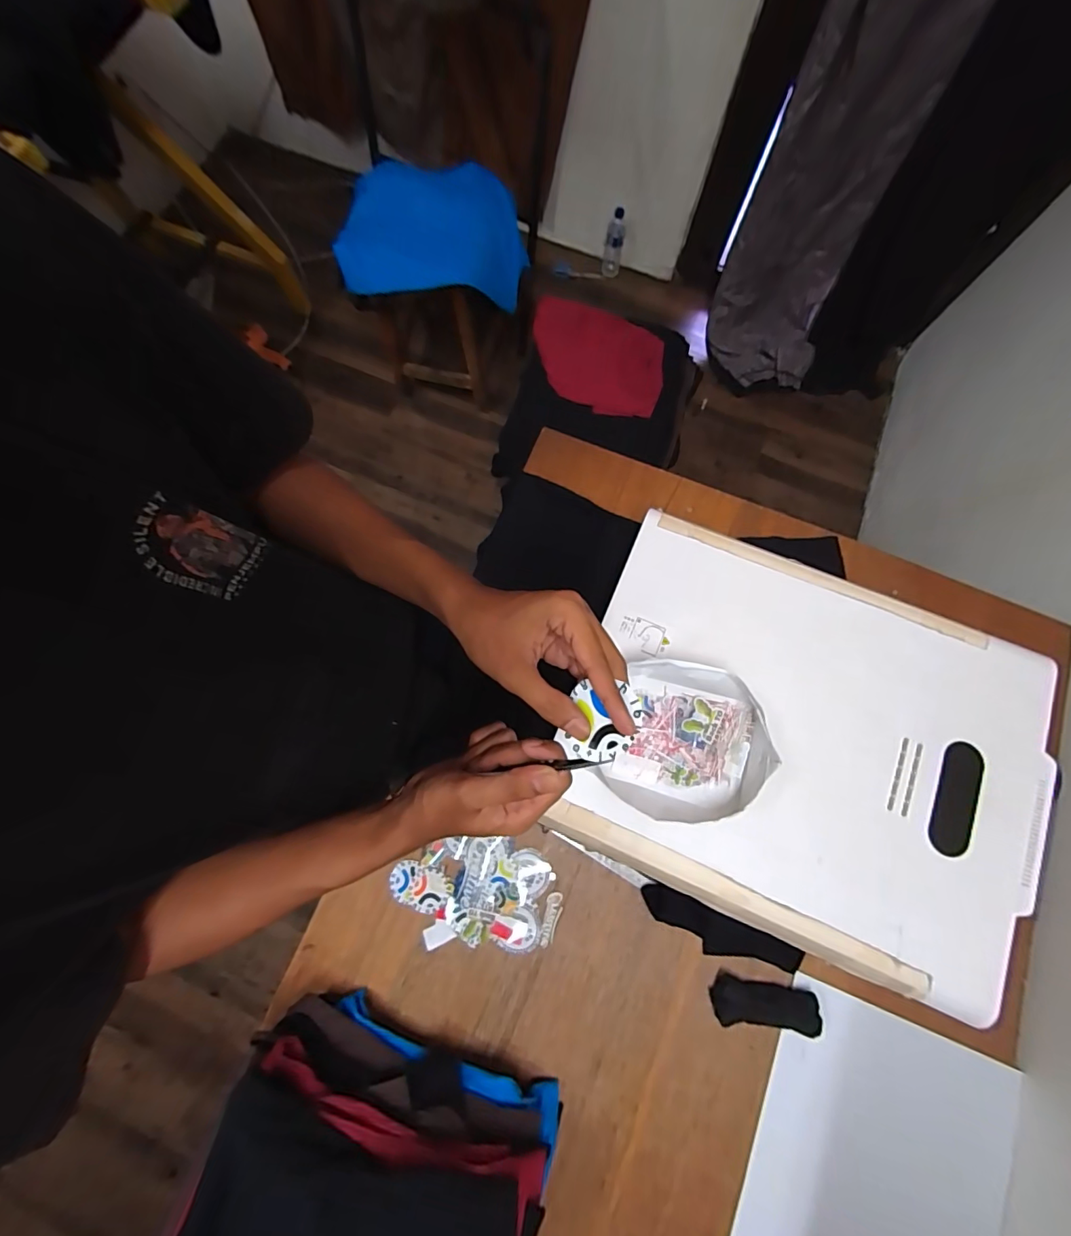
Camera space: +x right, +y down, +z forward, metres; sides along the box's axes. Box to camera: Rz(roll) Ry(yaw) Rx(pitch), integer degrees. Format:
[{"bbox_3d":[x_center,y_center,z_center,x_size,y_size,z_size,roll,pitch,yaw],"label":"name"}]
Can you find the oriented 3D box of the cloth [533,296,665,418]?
[{"bbox_3d":[0.136,-0.568,1.069,0.288,0.097,0.208,6,77,2],"label":"cloth"}]

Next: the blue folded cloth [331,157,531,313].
[{"bbox_3d":[-0.262,-1.004,1.273,0.461,0.120,0.356,0,77,1],"label":"blue folded cloth"}]

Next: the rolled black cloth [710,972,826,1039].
[{"bbox_3d":[0.289,0.489,0.613,0.129,0.026,0.046,8,75,3],"label":"rolled black cloth"}]

